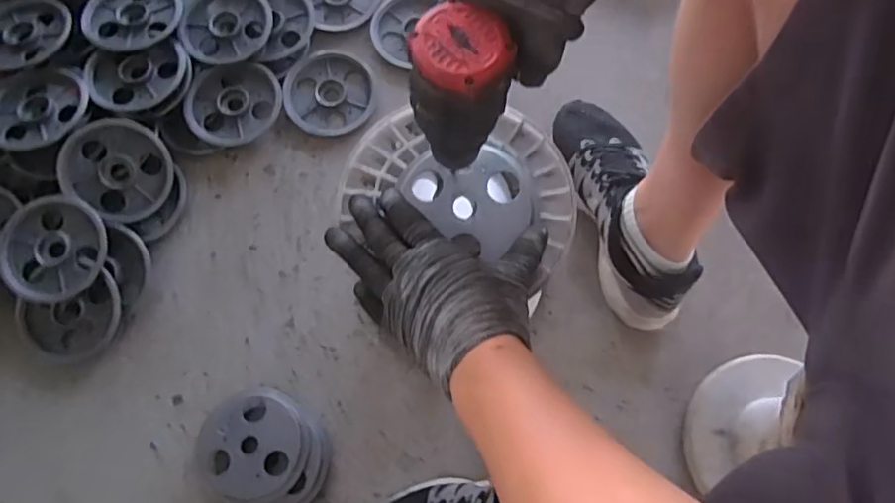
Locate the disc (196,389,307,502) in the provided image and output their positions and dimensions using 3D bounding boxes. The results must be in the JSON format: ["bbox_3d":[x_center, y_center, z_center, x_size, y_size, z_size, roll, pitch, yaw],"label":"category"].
[{"bbox_3d":[-0.217,0.210,0.631,0.113,0.009,0.115,1,63,-2],"label":"disc"}]

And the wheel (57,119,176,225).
[{"bbox_3d":[-0.408,-0.105,0.709,0.120,0.014,0.116,0,90,-22],"label":"wheel"}]

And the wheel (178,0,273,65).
[{"bbox_3d":[-0.297,-0.304,0.778,0.125,0.032,0.116,-36,78,-8],"label":"wheel"}]

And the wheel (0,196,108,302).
[{"bbox_3d":[-0.469,-0.001,0.682,0.116,0.034,0.119,0,74,1],"label":"wheel"}]

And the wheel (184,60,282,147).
[{"bbox_3d":[-0.279,-0.195,0.755,0.115,0.026,0.118,0,76,0],"label":"wheel"}]

